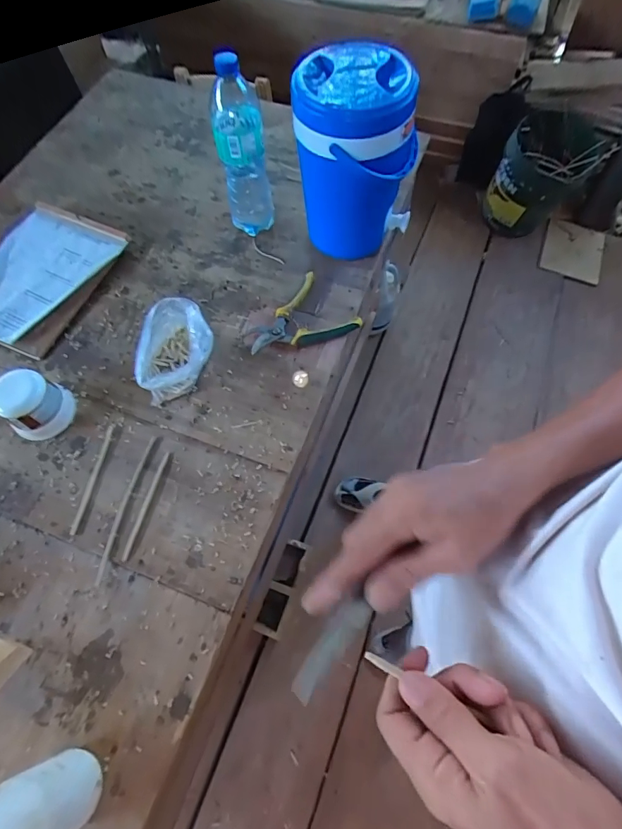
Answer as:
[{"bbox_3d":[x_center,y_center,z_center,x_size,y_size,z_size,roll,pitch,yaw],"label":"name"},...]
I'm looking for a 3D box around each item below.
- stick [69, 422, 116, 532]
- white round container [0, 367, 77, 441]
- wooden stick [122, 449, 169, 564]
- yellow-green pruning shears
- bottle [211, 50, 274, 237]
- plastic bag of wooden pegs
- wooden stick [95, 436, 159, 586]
[{"bbox_3d":[-0.318,0.091,0.633,0.011,0.004,0.164,7,66,6],"label":"stick"},{"bbox_3d":[-0.408,-0.015,0.635,0.080,0.075,0.087,-1,66,2],"label":"white round container"},{"bbox_3d":[-0.233,0.127,0.613,0.010,0.006,0.155,13,67,8],"label":"wooden stick"},{"bbox_3d":[-0.019,-0.147,0.708,0.166,0.028,0.131,-40,70,-14],"label":"yellow-green pruning shears"},{"bbox_3d":[-0.110,-0.417,0.710,0.079,0.266,0.061,-11,66,-2],"label":"bottle"},{"bbox_3d":[-0.213,-0.098,0.664,0.137,0.084,0.109,-39,70,-14],"label":"plastic bag of wooden pegs"},{"bbox_3d":[-0.262,0.128,0.609,0.016,0.007,0.209,12,67,8],"label":"wooden stick"}]

